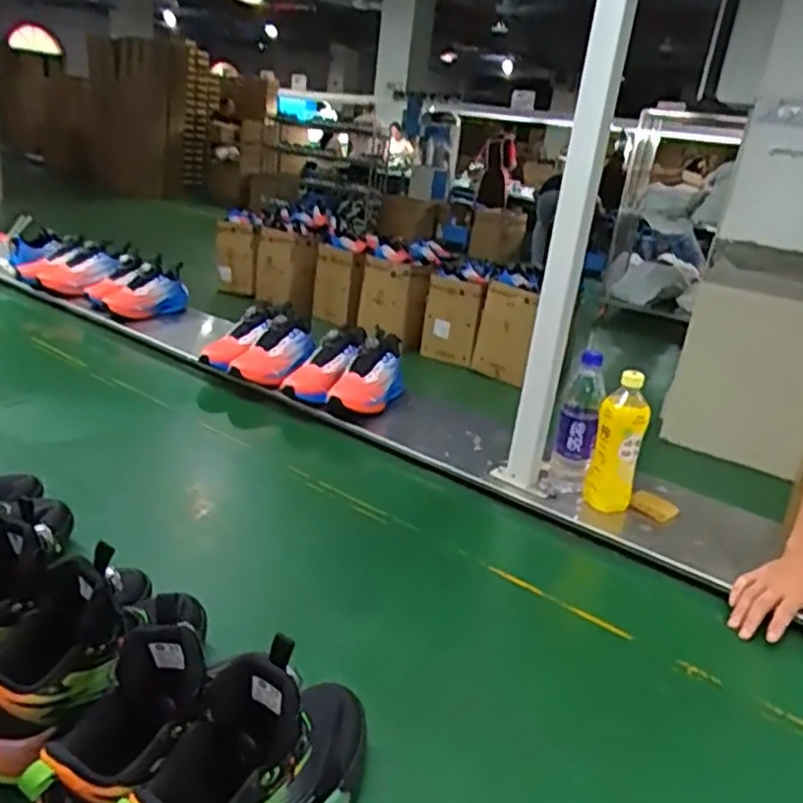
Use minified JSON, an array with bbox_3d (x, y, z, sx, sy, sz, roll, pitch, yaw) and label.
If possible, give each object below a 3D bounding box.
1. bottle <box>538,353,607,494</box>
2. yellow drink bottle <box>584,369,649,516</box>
[{"bbox_3d":[0.273,0.033,1.111,0.068,0.235,0.055,11,21,11],"label":"bottle"},{"bbox_3d":[0.330,0.061,1.073,0.068,0.218,0.057,11,21,11],"label":"yellow drink bottle"}]

